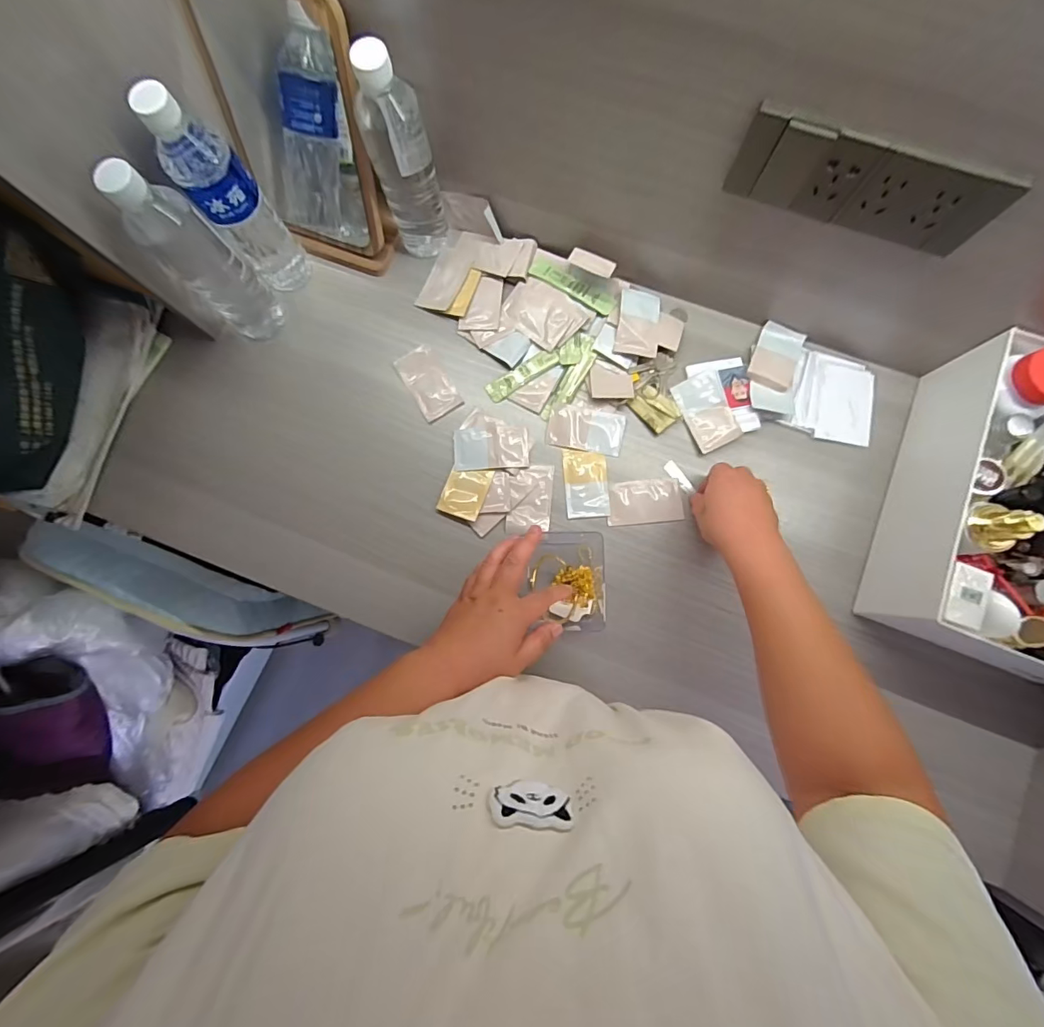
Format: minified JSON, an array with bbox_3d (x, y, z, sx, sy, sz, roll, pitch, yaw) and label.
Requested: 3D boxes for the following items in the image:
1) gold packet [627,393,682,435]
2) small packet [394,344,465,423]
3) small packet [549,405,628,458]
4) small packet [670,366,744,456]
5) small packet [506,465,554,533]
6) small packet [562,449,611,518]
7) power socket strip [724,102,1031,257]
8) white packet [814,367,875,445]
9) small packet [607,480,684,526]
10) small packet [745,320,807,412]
[{"bbox_3d":[0.157,-0.124,0.561,0.040,0.007,0.053,-40,83,-2],"label":"gold packet"},{"bbox_3d":[-0.112,-0.157,0.573,0.046,0.004,0.090,-31,83,-1],"label":"small packet"},{"bbox_3d":[0.076,-0.098,0.565,0.085,0.006,0.049,11,84,4],"label":"small packet"},{"bbox_3d":[0.215,-0.120,0.557,0.054,0.009,0.090,-17,83,1],"label":"small packet"},{"bbox_3d":[0.010,-0.017,0.554,0.049,0.005,0.079,3,83,3],"label":"small packet"},{"bbox_3d":[0.075,-0.036,0.555,0.049,0.004,0.080,-4,83,2],"label":"small packet"},{"bbox_3d":[0.265,-0.256,0.375,0.191,0.069,0.012,21,83,5],"label":"power socket strip"},{"bbox_3d":[0.379,-0.127,0.561,0.066,0.004,0.091,11,80,-3],"label":"white packet"},{"bbox_3d":[0.142,-0.014,0.551,0.084,0.006,0.049,-5,83,2],"label":"small packet"},{"bbox_3d":[0.297,-0.173,0.559,0.059,0.007,0.109,14,84,4],"label":"small packet"}]

